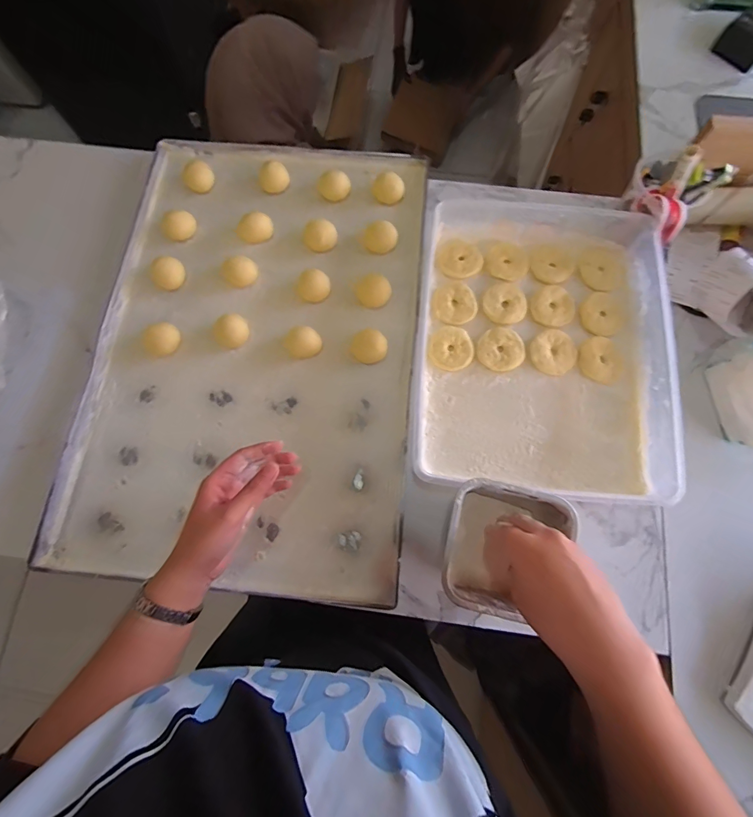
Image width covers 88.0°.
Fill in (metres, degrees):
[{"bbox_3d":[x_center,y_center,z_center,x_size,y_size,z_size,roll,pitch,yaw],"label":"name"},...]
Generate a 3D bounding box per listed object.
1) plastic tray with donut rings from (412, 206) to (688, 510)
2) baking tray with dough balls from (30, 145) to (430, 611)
[{"bbox_3d":[0.200,-0.084,0.488,0.287,0.060,0.381,6,76,3],"label":"plastic tray with donut rings"},{"bbox_3d":[-0.149,-0.092,0.512,0.415,0.030,0.605,5,75,2],"label":"baking tray with dough balls"}]

